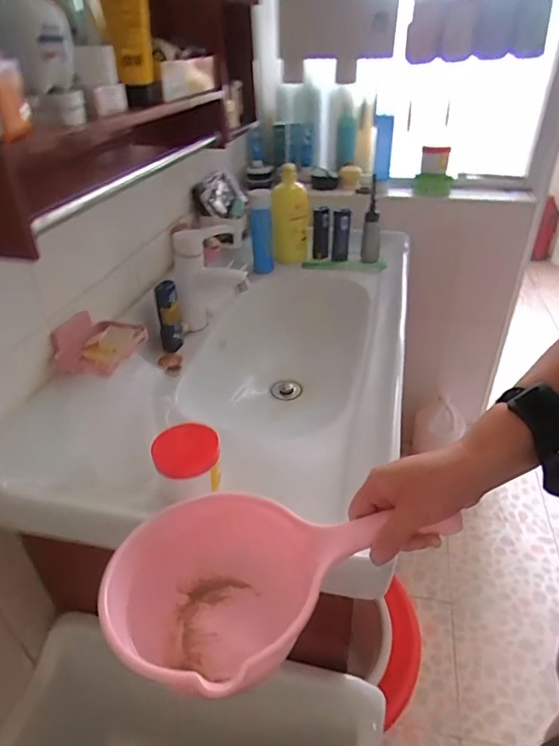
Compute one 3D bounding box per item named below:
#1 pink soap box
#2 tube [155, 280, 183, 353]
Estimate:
[{"bbox_3d":[-0.254,-0.044,0.685,0.082,0.051,0.128,17,39,27],"label":"pink soap box"},{"bbox_3d":[-0.190,-0.100,0.828,0.034,0.117,0.032,-6,34,-4],"label":"tube"}]

